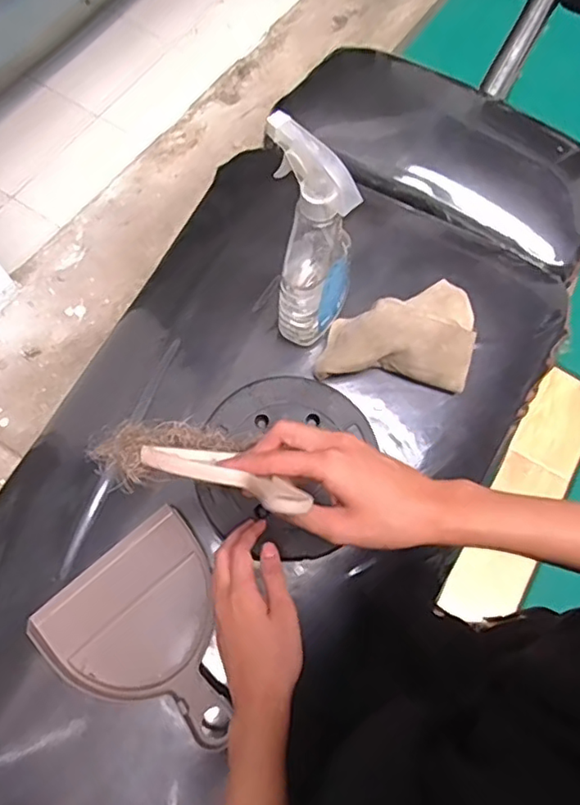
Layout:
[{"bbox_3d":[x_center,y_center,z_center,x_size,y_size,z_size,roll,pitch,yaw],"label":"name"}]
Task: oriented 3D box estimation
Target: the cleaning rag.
[{"bbox_3d":[0.113,-0.074,0.610,0.155,0.047,0.100,5,68,-1],"label":"cleaning rag"}]

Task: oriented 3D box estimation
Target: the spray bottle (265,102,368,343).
[{"bbox_3d":[0.020,-0.140,0.533,0.082,0.213,0.083,1,68,-2],"label":"spray bottle"}]

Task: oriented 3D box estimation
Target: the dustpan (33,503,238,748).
[{"bbox_3d":[-0.121,0.217,0.539,0.161,0.021,0.191,-37,74,-16],"label":"dustpan"}]

